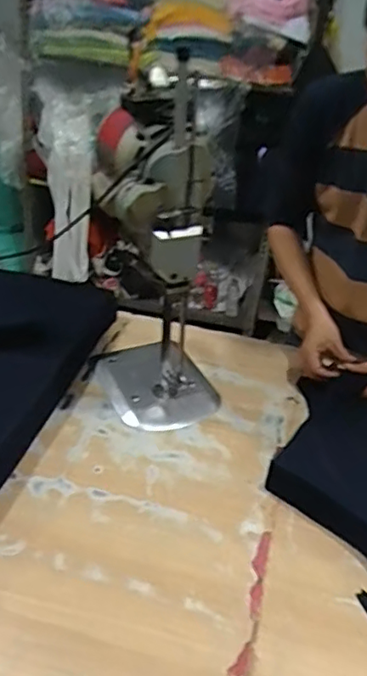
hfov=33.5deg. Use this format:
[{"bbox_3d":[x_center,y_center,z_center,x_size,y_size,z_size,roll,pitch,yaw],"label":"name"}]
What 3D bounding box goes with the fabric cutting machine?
[{"bbox_3d":[-0.034,-0.140,1.050,0.236,0.531,0.268,1,33,-5],"label":"fabric cutting machine"}]

